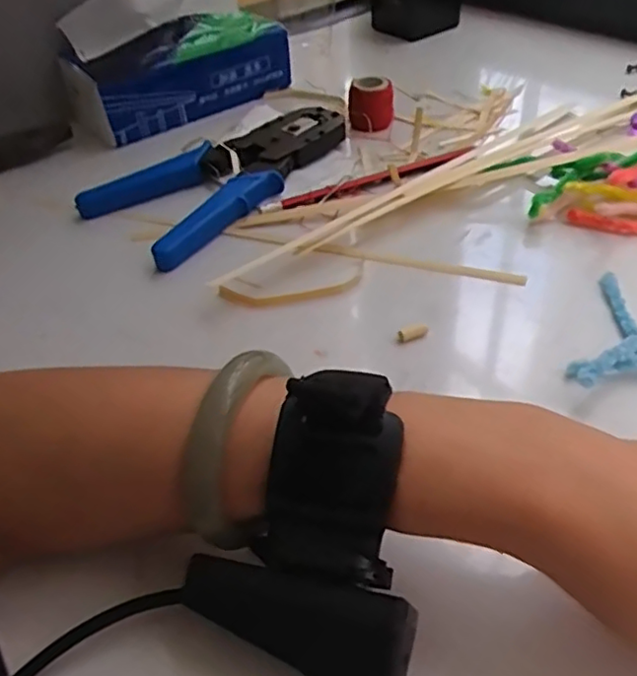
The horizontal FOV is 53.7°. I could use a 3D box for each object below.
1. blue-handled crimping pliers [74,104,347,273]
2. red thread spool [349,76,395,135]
[{"bbox_3d":[-0.063,-0.118,0.442,0.100,0.020,0.188,30,54,33],"label":"blue-handled crimping pliers"},{"bbox_3d":[0.041,-0.177,0.483,0.035,0.035,0.038,-2,43,6],"label":"red thread spool"}]

